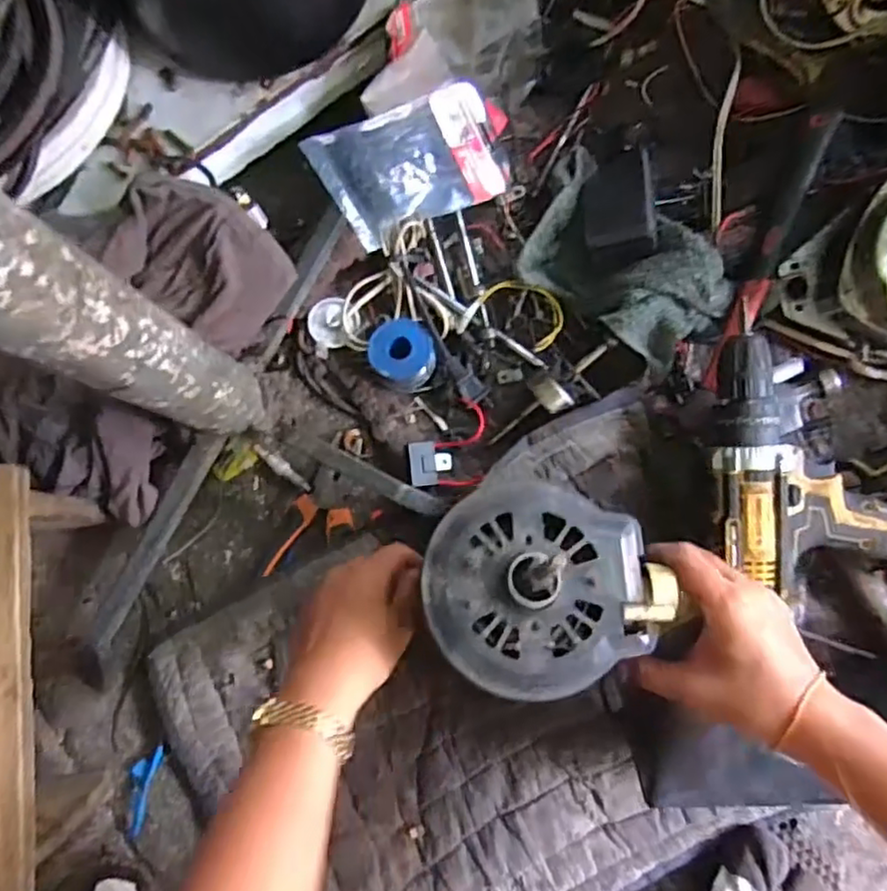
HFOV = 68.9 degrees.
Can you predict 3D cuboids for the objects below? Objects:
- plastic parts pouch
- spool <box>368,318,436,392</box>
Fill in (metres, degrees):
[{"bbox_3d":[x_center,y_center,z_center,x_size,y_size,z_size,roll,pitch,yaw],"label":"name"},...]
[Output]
[{"bbox_3d":[-0.020,-0.245,0.557,0.166,0.029,0.102,-33,97,-19],"label":"plastic parts pouch"},{"bbox_3d":[-0.035,-0.080,0.557,0.053,0.035,0.058,0,82,3],"label":"spool"}]

